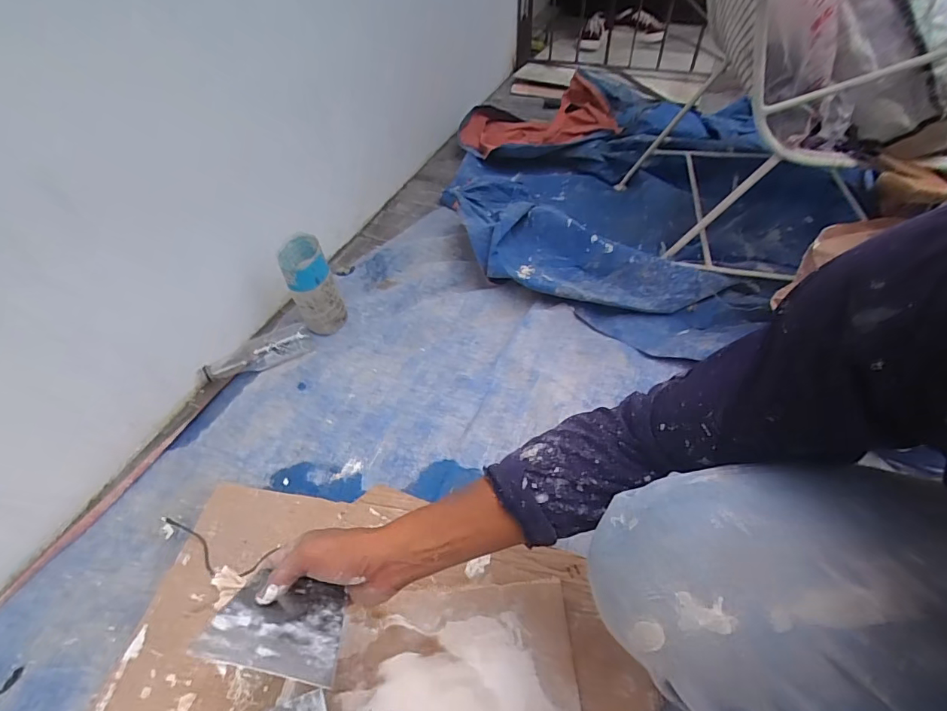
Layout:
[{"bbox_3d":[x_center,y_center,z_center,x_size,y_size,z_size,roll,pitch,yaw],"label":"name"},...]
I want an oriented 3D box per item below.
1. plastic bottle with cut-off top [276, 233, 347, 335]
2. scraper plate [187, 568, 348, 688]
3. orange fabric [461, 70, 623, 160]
[{"bbox_3d":[-0.288,-0.121,0.838,0.075,0.162,0.077,-20,50,-16],"label":"plastic bottle with cut-off top"},{"bbox_3d":[-0.155,0.214,0.371,0.100,0.004,0.086,12,16,-7],"label":"scraper plate"},{"bbox_3d":[0.168,-0.661,1.305,0.450,0.115,0.298,-2,46,18],"label":"orange fabric"}]

